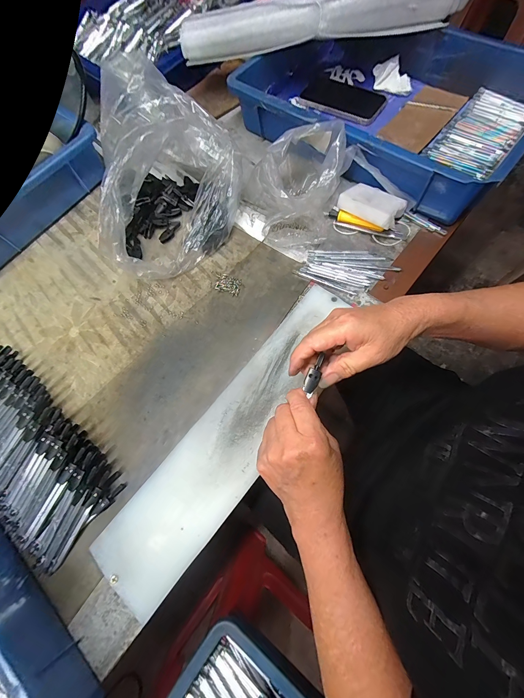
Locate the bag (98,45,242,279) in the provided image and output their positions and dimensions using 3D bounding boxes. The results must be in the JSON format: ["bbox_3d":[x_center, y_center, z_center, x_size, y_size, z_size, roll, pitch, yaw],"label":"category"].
[{"bbox_3d":[-0.132,-0.244,0.395,0.191,0.138,0.247,-11,70,0],"label":"bag"}]

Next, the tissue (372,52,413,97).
[{"bbox_3d":[0.236,-0.489,0.496,0.073,0.035,0.044,18,73,10],"label":"tissue"}]

